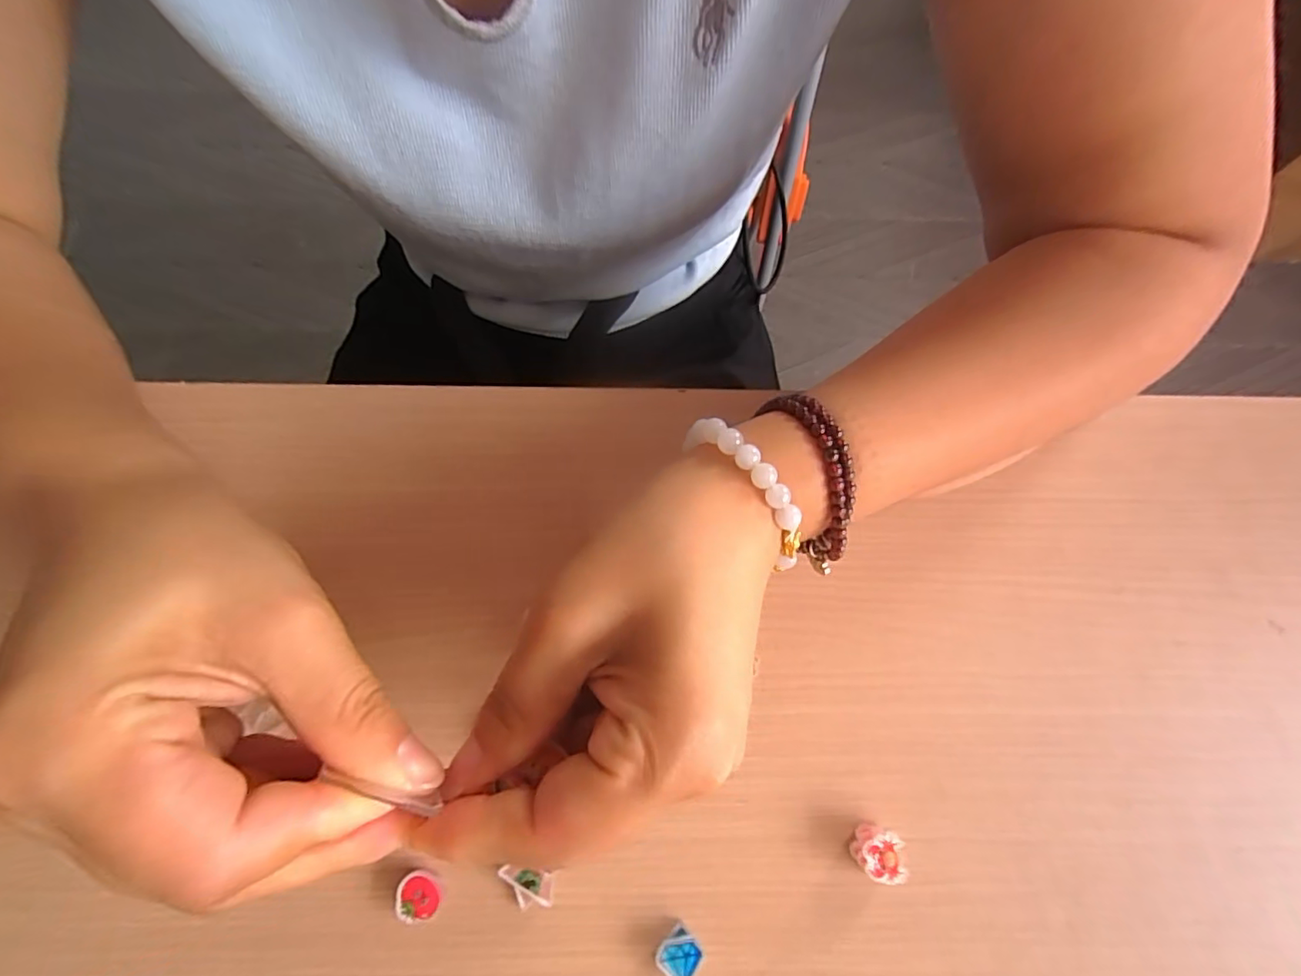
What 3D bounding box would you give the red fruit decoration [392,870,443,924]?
[{"bbox_3d":[-0.075,0.132,0.184,0.013,0.006,0.014,1,73,-2],"label":"red fruit decoration"}]

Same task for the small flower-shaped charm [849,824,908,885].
[{"bbox_3d":[0.076,0.123,0.191,0.013,0.012,0.015,-3,73,-3],"label":"small flower-shaped charm"}]

